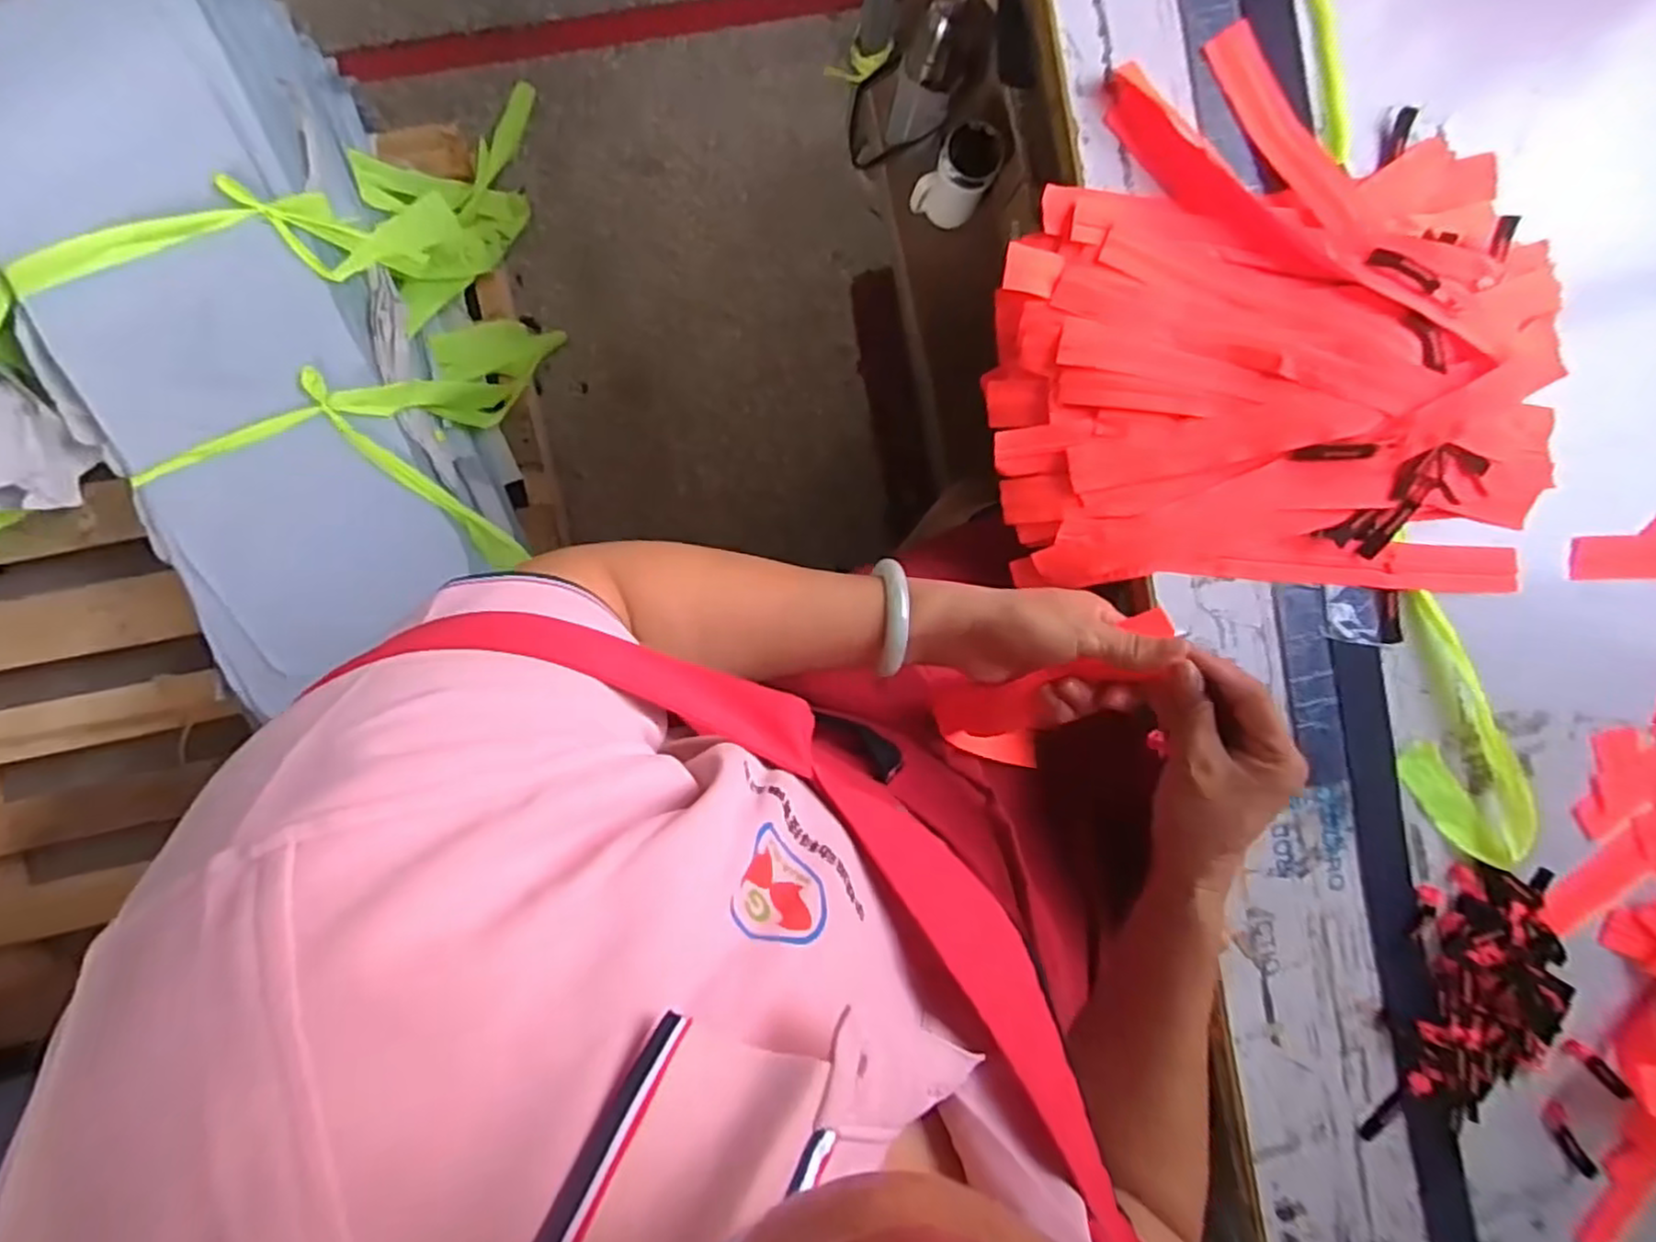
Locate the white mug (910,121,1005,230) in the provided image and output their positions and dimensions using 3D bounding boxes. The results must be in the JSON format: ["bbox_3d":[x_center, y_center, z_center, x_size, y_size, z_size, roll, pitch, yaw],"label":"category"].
[{"bbox_3d":[0.176,-0.600,0.982,0.086,0.119,0.083,0,94,-5],"label":"white mug"}]

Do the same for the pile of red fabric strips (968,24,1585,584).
[{"bbox_3d":[0.319,-0.207,0.500,0.390,0.082,0.369,0,94,-5],"label":"pile of red fabric strips"}]

